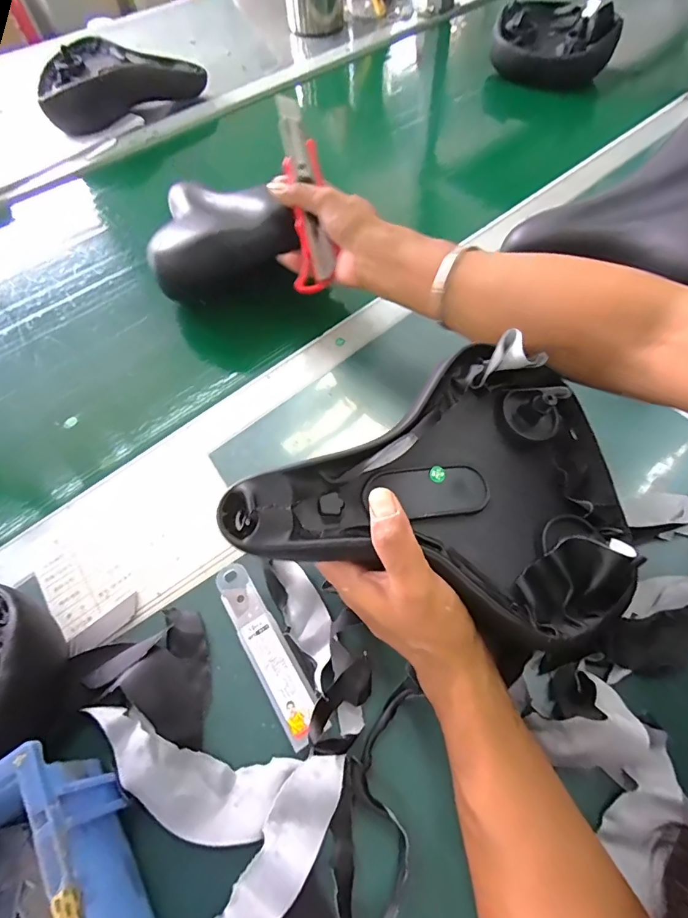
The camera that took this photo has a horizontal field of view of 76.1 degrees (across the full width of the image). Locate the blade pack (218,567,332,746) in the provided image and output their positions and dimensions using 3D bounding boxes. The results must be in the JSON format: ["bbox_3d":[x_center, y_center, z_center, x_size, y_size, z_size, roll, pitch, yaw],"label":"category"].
[{"bbox_3d":[-0.052,0.121,0.290,0.025,0.009,0.125,-31,62,-13],"label":"blade pack"}]

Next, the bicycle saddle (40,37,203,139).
[{"bbox_3d":[-0.366,-0.608,0.709,0.246,0.071,0.136,-32,62,-14],"label":"bicycle saddle"}]

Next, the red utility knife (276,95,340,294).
[{"bbox_3d":[-0.036,-0.240,0.402,0.036,0.018,0.171,-8,90,0],"label":"red utility knife"}]

